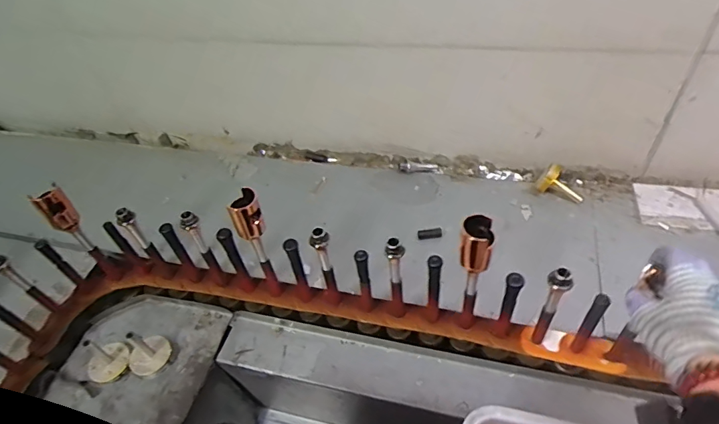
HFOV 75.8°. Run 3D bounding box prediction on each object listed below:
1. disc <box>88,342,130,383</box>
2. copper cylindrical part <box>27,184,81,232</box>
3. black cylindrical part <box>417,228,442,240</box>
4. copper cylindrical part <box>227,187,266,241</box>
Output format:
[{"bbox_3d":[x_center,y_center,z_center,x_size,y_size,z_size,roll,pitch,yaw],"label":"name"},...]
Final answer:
[{"bbox_3d":[-0.418,0.253,0.773,0.063,0.008,0.066,-3,50,3],"label":"disc"},{"bbox_3d":[-0.481,-0.001,0.740,0.032,0.090,0.044,36,62,29],"label":"copper cylindrical part"},{"bbox_3d":[0.133,0.040,0.872,0.046,0.020,0.014,-8,50,-1],"label":"black cylindrical part"},{"bbox_3d":[-0.158,0.003,0.656,0.043,0.068,0.038,-18,51,-10],"label":"copper cylindrical part"}]

